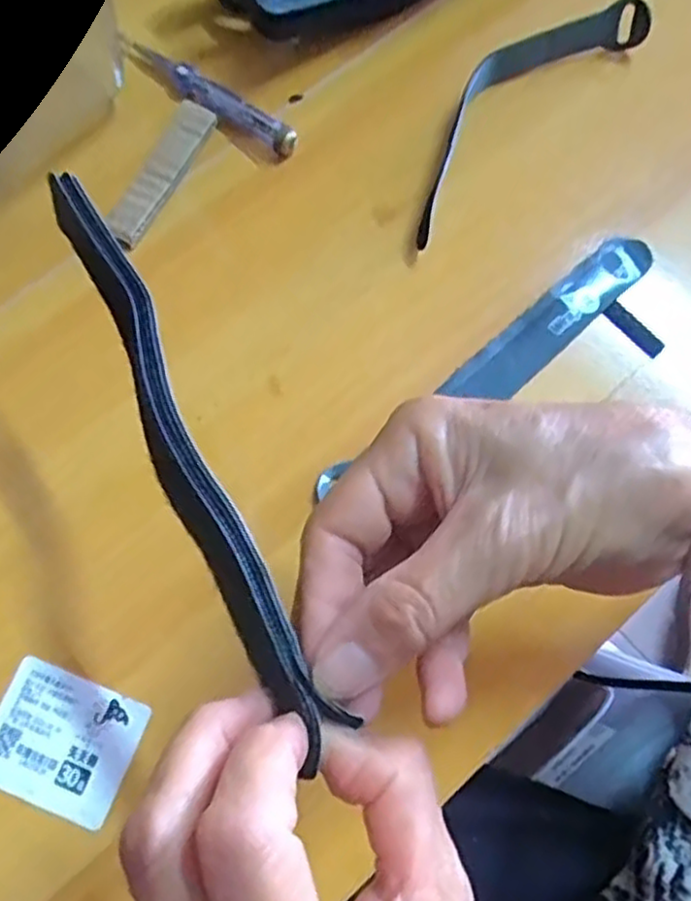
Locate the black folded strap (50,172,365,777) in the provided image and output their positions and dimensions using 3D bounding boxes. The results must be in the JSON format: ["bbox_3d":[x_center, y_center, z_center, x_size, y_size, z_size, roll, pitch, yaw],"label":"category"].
[{"bbox_3d":[-0.049,-0.005,0.208,0.018,0.014,0.188,-25,73,-8],"label":"black folded strap"}]

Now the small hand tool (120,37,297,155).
[{"bbox_3d":[-0.071,-0.185,0.374,0.107,0.013,0.012,35,76,10],"label":"small hand tool"}]

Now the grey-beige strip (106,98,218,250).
[{"bbox_3d":[-0.095,-0.143,0.369,0.022,0.007,0.088,25,74,7],"label":"grey-beige strip"}]

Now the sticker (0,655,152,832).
[{"bbox_3d":[-0.116,0.118,0.293,0.060,0.004,0.050,20,74,6],"label":"sticker"}]

